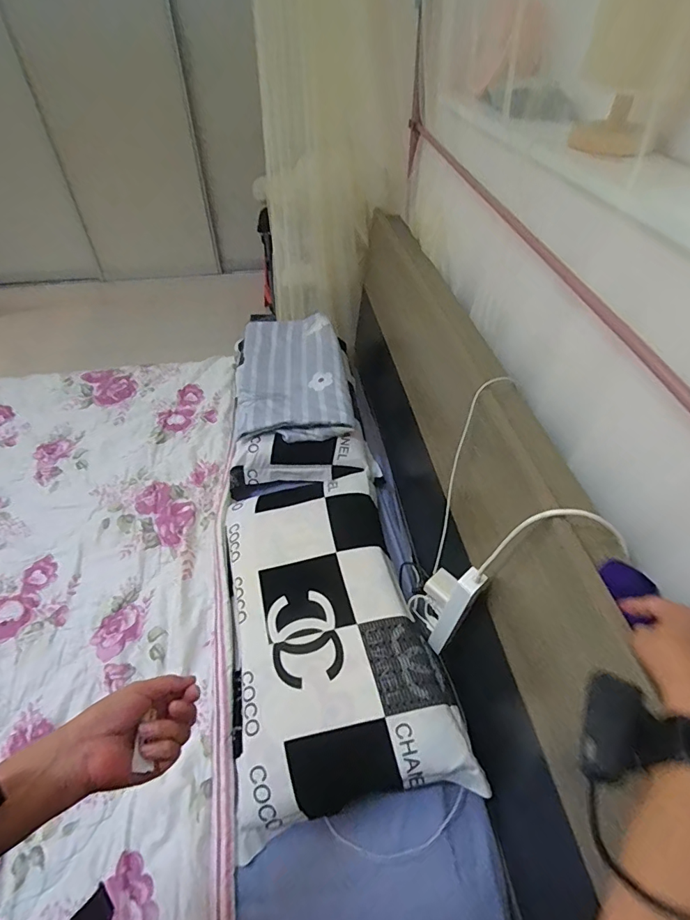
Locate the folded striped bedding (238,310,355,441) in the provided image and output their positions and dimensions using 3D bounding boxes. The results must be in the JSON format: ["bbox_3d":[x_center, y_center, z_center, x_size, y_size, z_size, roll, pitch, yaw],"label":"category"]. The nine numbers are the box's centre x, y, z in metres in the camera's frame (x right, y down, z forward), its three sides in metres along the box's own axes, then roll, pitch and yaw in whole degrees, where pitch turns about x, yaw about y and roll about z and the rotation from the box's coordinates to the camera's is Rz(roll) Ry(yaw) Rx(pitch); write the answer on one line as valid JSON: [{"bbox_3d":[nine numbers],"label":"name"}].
[{"bbox_3d":[-0.153,-0.245,1.269,0.309,0.060,0.503,-7,47,-7],"label":"folded striped bedding"}]

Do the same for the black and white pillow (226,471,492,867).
[{"bbox_3d":[-0.040,0.289,0.863,0.362,0.083,0.632,-9,47,-9],"label":"black and white pillow"}]

